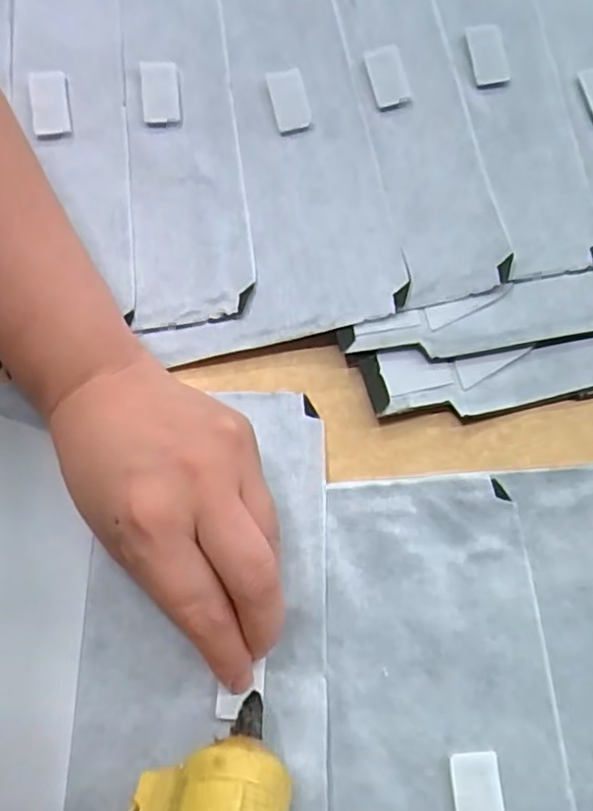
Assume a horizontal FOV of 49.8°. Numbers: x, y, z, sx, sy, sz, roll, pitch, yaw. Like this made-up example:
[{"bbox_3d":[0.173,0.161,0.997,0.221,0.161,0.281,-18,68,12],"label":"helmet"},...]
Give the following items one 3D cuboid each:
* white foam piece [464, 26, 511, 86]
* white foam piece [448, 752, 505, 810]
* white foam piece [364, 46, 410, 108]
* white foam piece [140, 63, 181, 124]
[{"bbox_3d":[0.104,-0.191,0.347,0.020,0.005,0.037,-4,72,-1],"label":"white foam piece"},{"bbox_3d":[0.071,0.155,0.250,0.019,0.005,0.033,-5,72,-1],"label":"white foam piece"},{"bbox_3d":[0.049,-0.177,0.343,0.021,0.006,0.034,-13,73,-4],"label":"white foam piece"},{"bbox_3d":[-0.071,-0.163,0.331,0.019,0.008,0.033,-6,72,-2],"label":"white foam piece"}]

